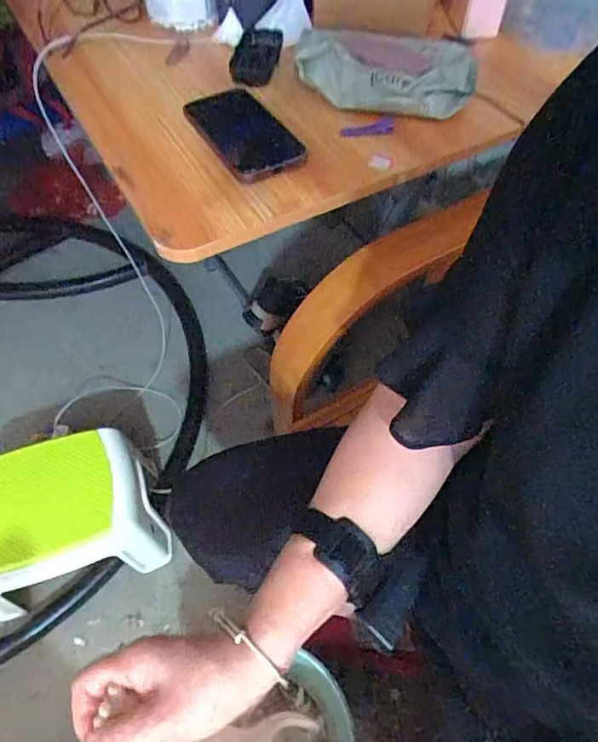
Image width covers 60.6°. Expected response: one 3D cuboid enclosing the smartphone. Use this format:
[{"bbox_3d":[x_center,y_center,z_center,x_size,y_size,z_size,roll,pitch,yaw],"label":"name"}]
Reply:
[{"bbox_3d":[-0.061,-0.262,0.557,0.080,0.013,0.168,-26,59,-19],"label":"smartphone"}]

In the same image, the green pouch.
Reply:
[{"bbox_3d":[0.104,-0.358,0.591,0.196,0.046,0.141,11,55,7],"label":"green pouch"}]

